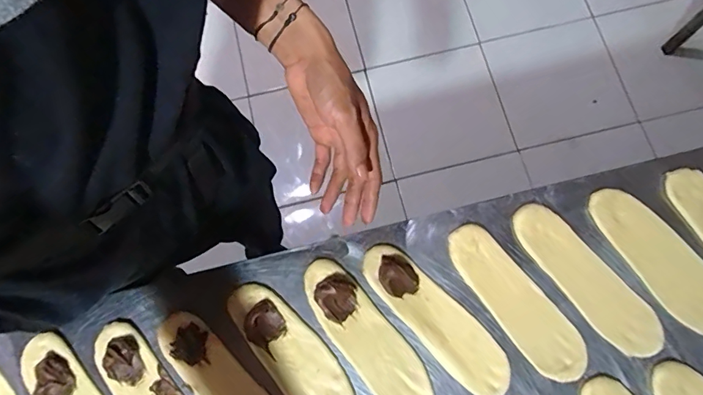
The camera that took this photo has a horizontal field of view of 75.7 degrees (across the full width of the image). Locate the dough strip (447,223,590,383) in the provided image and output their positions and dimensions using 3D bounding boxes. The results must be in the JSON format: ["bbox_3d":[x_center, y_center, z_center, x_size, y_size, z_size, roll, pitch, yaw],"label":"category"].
[{"bbox_3d":[0.189,0.119,0.522,0.062,0.005,0.201,-37,77,-9],"label":"dough strip"}]

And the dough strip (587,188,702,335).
[{"bbox_3d":[0.366,0.070,0.532,0.069,0.009,0.198,-32,76,-7],"label":"dough strip"}]

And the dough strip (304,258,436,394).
[{"bbox_3d":[0.017,0.158,0.509,0.062,0.018,0.202,-39,77,-9],"label":"dough strip"}]

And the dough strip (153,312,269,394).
[{"bbox_3d":[-0.141,0.217,0.505,0.206,0.011,0.063,42,79,12],"label":"dough strip"}]

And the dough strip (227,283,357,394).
[{"bbox_3d":[-0.068,0.176,0.510,0.067,0.012,0.187,-40,77,-9],"label":"dough strip"}]

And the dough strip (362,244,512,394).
[{"bbox_3d":[0.096,0.136,0.513,0.060,0.023,0.207,-43,77,-10],"label":"dough strip"}]

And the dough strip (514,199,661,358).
[{"bbox_3d":[0.273,0.094,0.530,0.062,0.010,0.208,-39,77,-9],"label":"dough strip"}]

